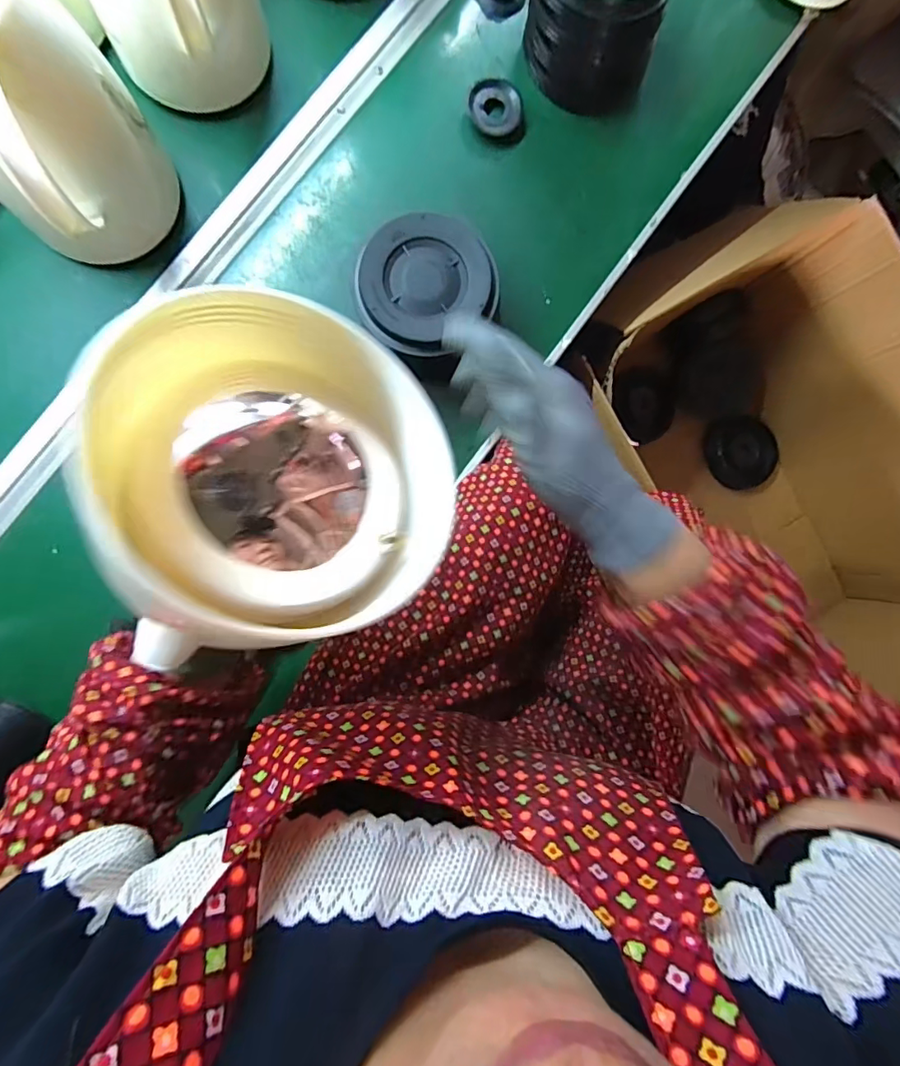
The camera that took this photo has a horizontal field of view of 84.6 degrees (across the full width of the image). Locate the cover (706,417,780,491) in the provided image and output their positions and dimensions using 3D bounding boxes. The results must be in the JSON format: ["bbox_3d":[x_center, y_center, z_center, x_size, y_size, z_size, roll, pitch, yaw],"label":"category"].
[{"bbox_3d":[0.581,-0.165,0.995,0.153,0.032,0.126,38,109,-2],"label":"cover"}]

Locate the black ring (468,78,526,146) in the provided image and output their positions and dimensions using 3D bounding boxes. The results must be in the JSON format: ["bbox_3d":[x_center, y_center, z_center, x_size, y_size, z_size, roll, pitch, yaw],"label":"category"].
[{"bbox_3d":[0.053,-0.465,0.546,0.063,0.023,0.054,10,90,-4],"label":"black ring"}]

